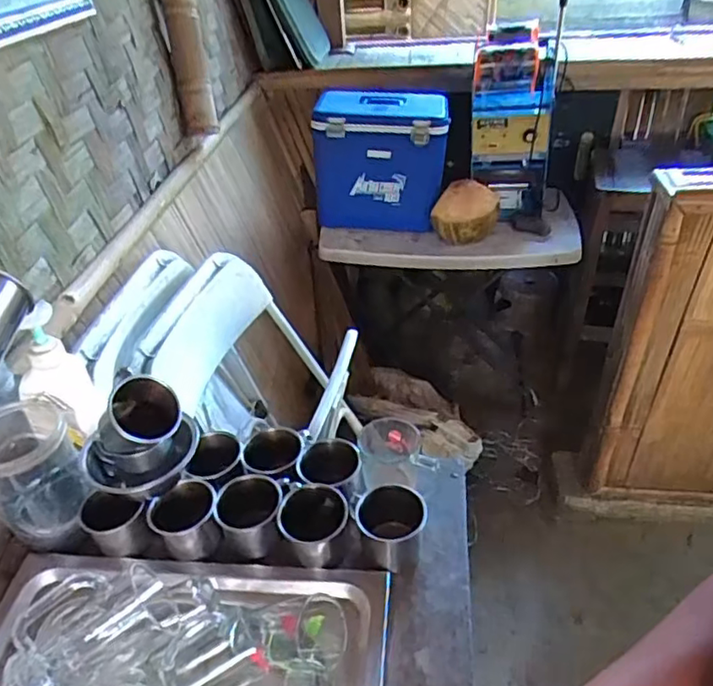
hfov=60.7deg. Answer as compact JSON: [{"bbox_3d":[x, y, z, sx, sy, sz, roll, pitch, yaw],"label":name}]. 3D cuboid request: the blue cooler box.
[{"bbox_3d":[0.073,-0.521,1.735,0.361,0.320,0.235,1,38,6],"label":"blue cooler box"}]

